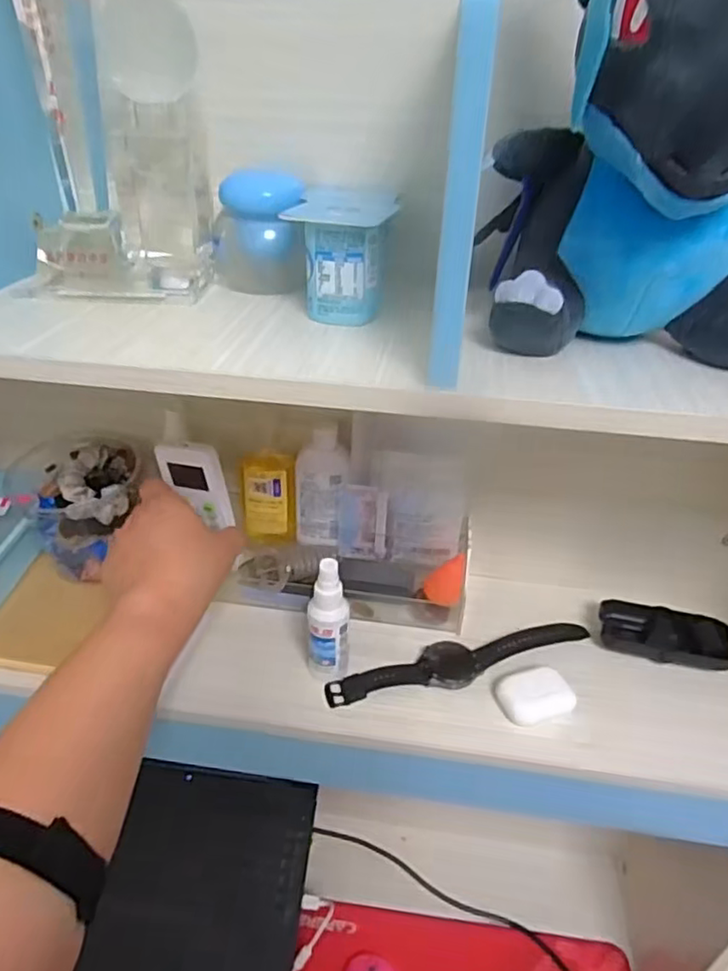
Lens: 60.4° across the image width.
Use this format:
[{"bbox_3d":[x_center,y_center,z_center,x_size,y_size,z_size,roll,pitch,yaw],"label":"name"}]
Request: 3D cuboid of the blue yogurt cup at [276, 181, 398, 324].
[{"bbox_3d":[-0.013,-0.153,0.409,0.063,0.072,0.069,7,33,7],"label":"blue yogurt cup"}]

